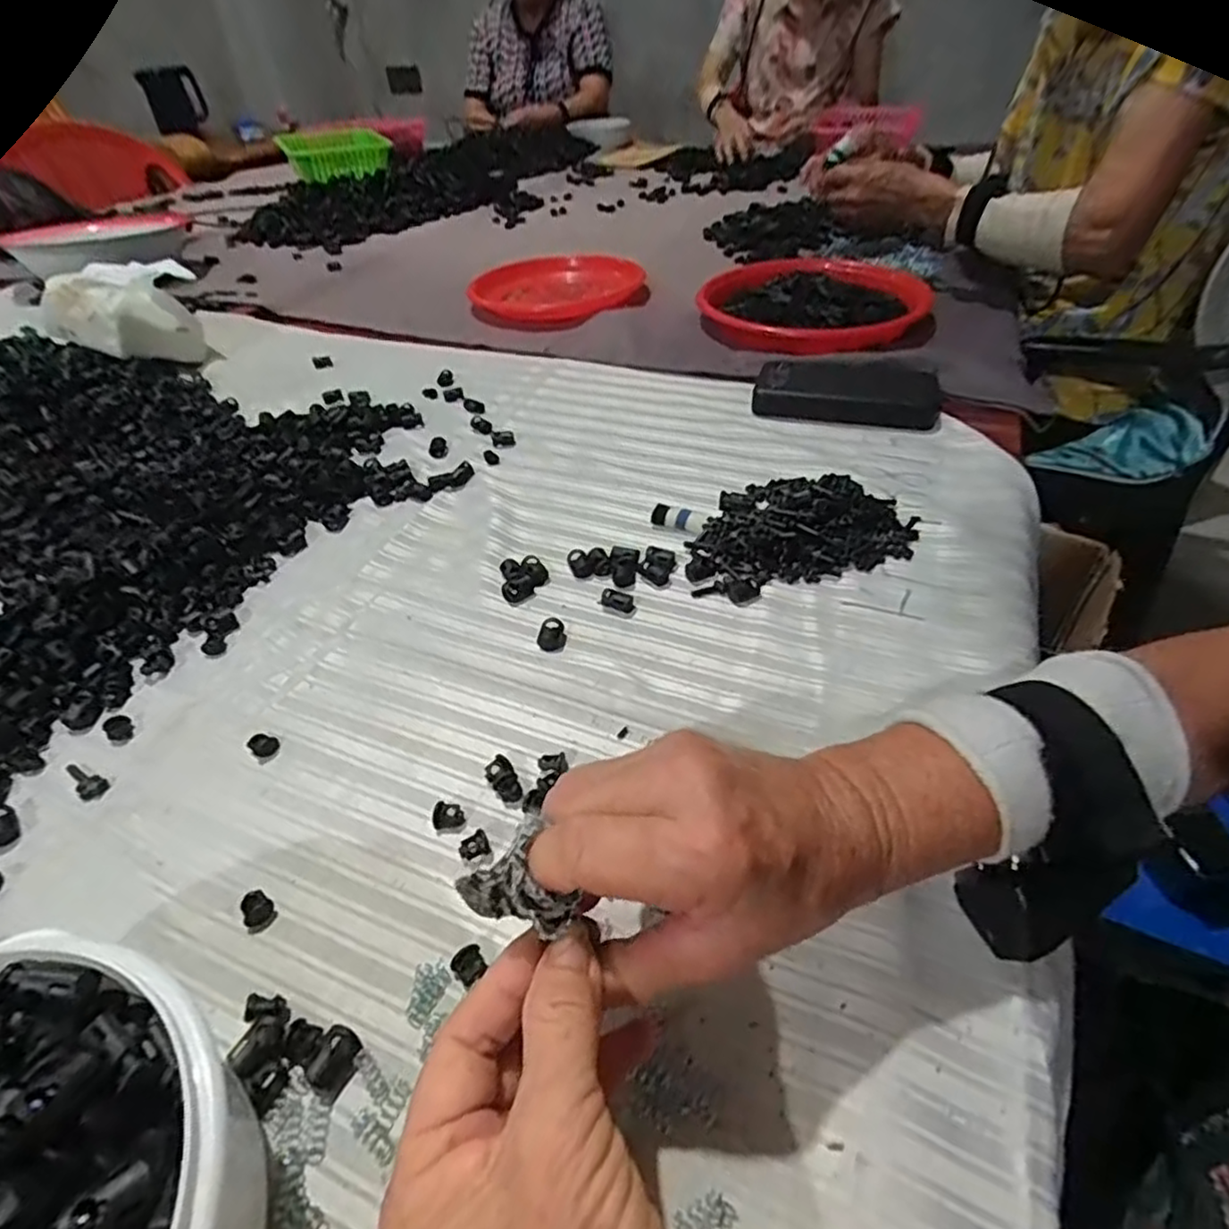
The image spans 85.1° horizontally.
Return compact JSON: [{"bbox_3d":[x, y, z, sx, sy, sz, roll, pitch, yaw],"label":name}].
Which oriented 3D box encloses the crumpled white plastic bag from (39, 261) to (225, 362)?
[{"bbox_3d":[-0.522,-0.317,0.714,0.155,0.080,0.106,20,48,23],"label":"crumpled white plastic bag"}]

